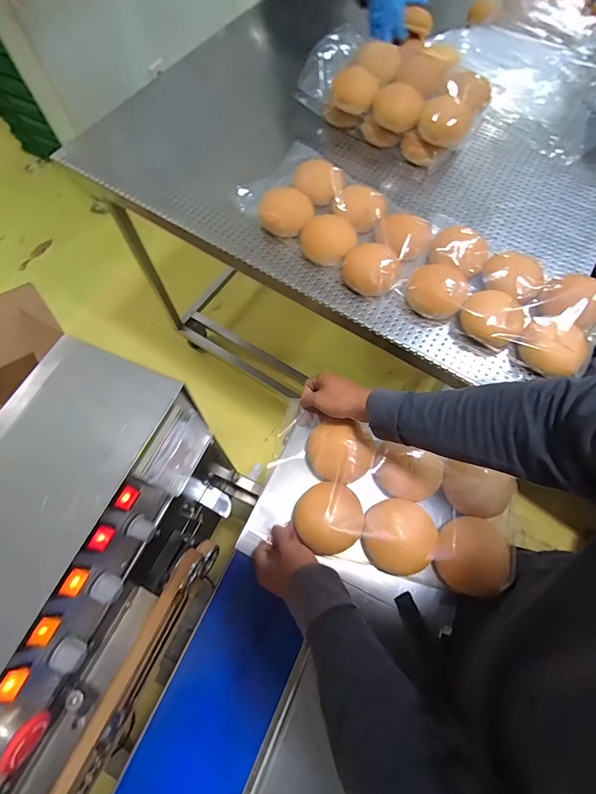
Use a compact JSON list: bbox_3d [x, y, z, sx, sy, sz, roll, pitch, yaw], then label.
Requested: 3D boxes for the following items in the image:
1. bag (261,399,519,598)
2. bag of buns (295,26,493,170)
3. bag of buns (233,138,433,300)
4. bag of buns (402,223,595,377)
[{"bbox_3d":[0.127,0.154,0.552,0.364,0.079,0.186,20,69,8],"label":"bag"},{"bbox_3d":[0.223,-0.662,0.809,0.361,0.112,0.247,34,71,13],"label":"bag of buns"},{"bbox_3d":[0.066,-0.341,0.695,0.374,0.051,0.211,37,72,14],"label":"bag of buns"},{"bbox_3d":[0.351,-0.169,0.618,0.302,0.060,0.184,31,71,12],"label":"bag of buns"}]

